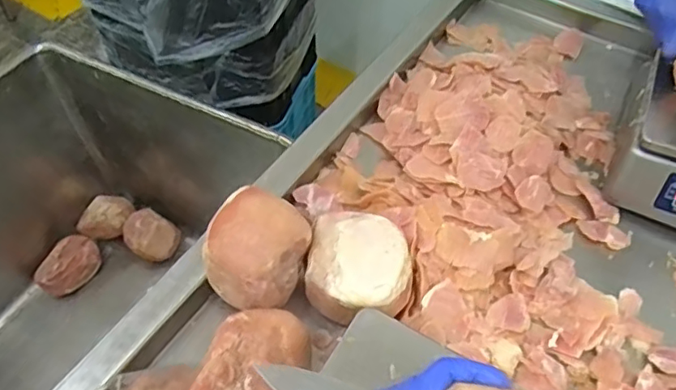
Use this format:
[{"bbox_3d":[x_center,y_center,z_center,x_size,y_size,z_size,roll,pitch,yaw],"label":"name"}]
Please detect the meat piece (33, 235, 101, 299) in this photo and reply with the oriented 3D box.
[{"bbox_3d":[-0.631,0.162,1.326,0.099,0.070,0.143,28,57,18],"label":"meat piece"}]

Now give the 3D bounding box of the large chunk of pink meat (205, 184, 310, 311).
[{"bbox_3d":[-0.082,0.056,0.575,0.090,0.087,0.102,22,55,14],"label":"large chunk of pink meat"}]

